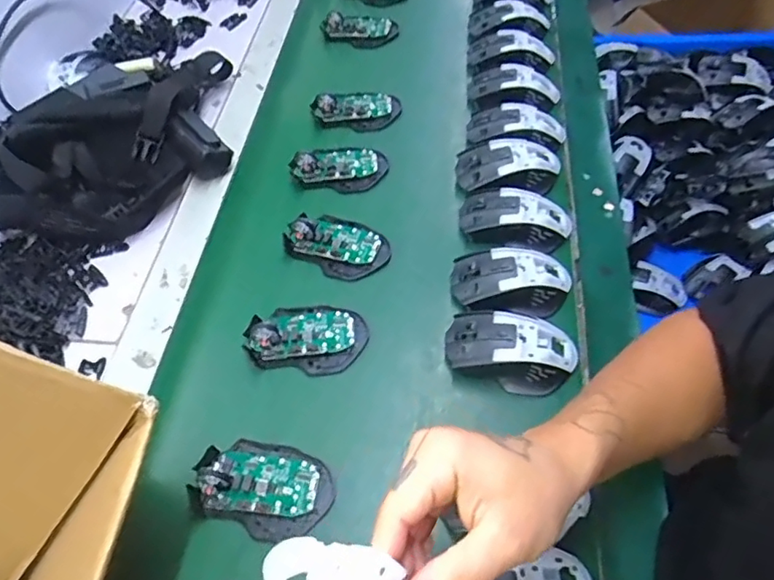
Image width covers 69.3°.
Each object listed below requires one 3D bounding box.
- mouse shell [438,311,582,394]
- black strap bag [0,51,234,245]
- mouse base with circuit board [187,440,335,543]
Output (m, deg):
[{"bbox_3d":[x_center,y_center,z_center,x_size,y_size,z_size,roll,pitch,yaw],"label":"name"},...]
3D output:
[{"bbox_3d":[0.113,0.050,0.506,0.118,0.033,0.069,13,56,13],"label":"mouse shell"},{"bbox_3d":[-0.363,-0.194,0.681,0.332,0.096,0.291,-13,54,-6],"label":"black strap bag"},{"bbox_3d":[-0.102,0.159,0.459,0.111,0.024,0.073,17,57,16],"label":"mouse base with circuit board"}]

